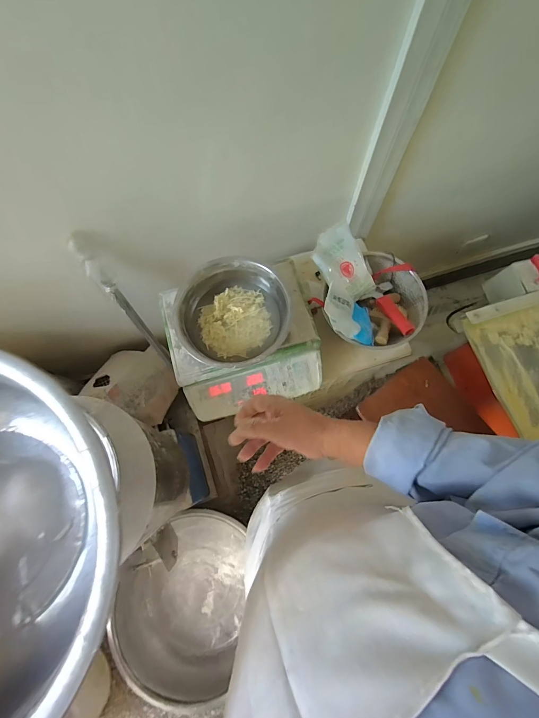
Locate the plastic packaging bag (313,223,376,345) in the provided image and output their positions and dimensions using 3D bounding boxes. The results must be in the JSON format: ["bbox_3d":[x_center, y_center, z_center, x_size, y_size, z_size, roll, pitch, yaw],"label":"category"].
[{"bbox_3d":[0.178,-0.169,0.728,0.147,0.086,0.263,0,73,1],"label":"plastic packaging bag"}]

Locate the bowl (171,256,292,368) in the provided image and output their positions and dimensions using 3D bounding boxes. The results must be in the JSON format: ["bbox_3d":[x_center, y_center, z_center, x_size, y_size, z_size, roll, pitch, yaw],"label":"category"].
[{"bbox_3d":[-0.077,-0.087,0.685,0.224,0.093,0.232,0,73,1],"label":"bowl"}]

